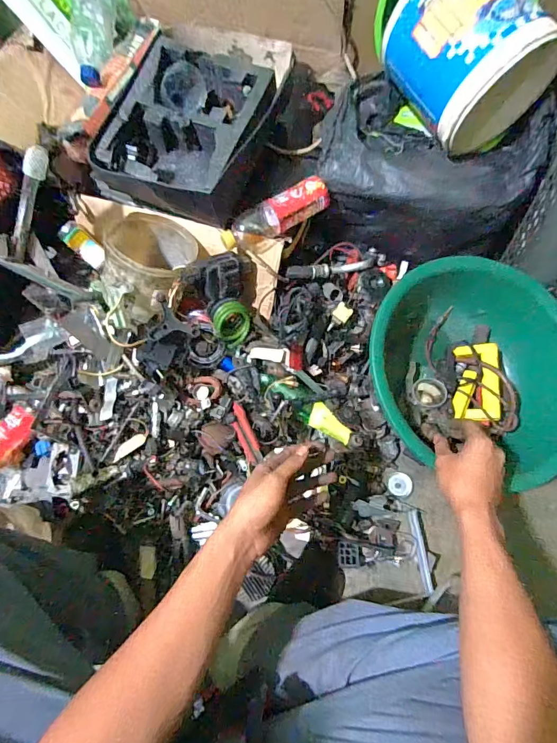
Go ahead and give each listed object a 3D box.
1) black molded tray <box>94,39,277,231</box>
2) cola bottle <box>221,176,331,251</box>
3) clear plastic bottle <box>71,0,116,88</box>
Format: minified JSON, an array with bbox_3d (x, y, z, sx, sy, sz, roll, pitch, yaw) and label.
[{"bbox_3d":[-0.154,-0.397,0.672,0.248,0.100,0.256,22,73,10],"label":"black molded tray"},{"bbox_3d":[-0.005,-0.257,0.676,0.190,0.055,0.054,-27,71,-7],"label":"cola bottle"},{"bbox_3d":[-0.324,-0.614,0.712,0.066,0.060,0.229,3,90,4],"label":"clear plastic bottle"}]

